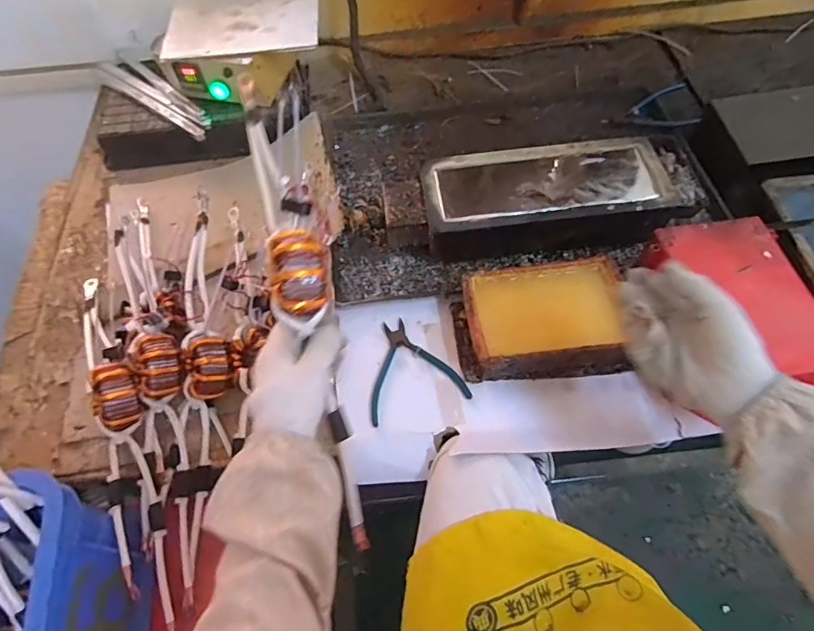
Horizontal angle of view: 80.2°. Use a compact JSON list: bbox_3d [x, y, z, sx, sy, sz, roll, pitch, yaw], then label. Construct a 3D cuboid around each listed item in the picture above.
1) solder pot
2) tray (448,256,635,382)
[{"bbox_3d":[0.212,-0.170,0.711,0.371,0.087,0.150,-4,59,1],"label":"solder pot"},{"bbox_3d":[0.172,0.007,0.620,0.213,0.064,0.137,-6,59,-1],"label":"tray"}]

